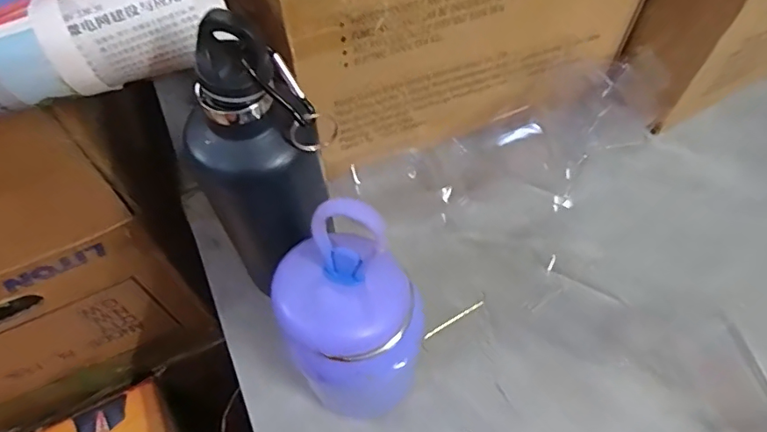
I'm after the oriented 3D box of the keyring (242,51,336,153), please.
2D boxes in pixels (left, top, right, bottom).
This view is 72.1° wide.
[{"bbox_3d":[-0.043,-0.053,0.253,0.019,0.055,0.014,-46,31,-22],"label":"keyring"}]

